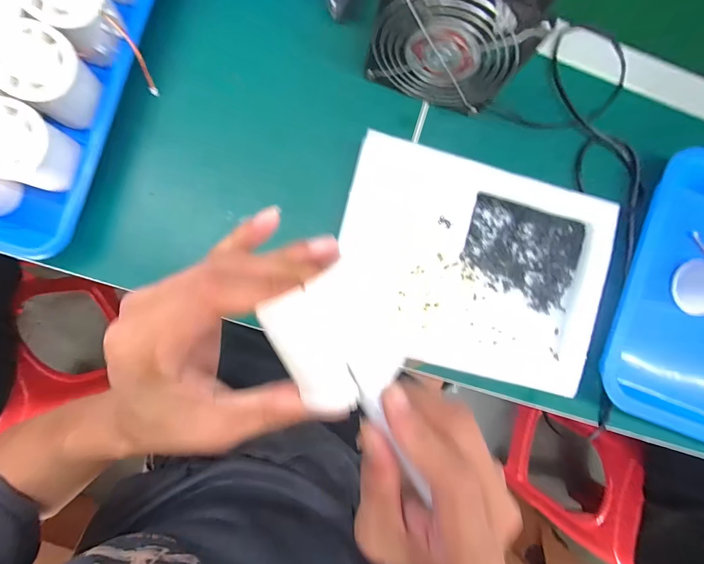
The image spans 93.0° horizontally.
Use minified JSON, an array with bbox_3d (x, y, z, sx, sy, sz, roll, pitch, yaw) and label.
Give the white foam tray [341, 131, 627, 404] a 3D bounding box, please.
[{"bbox_3d":[0.111,-0.015,0.308,0.243,0.023,0.193,12,86,-5],"label":"white foam tray"}]

